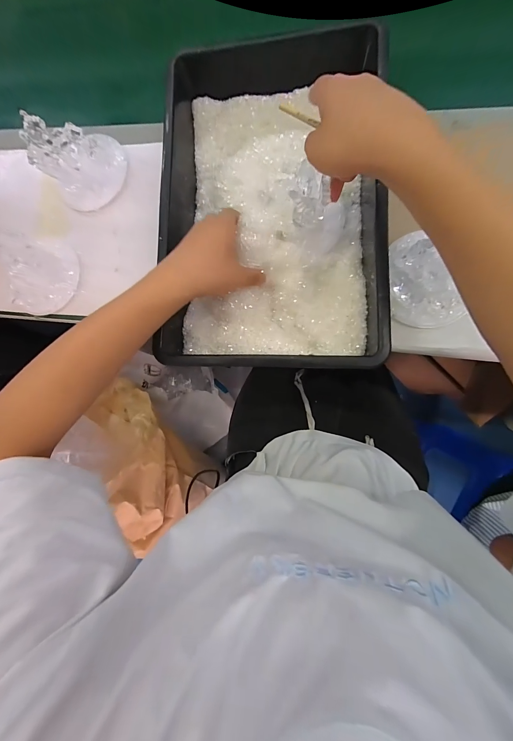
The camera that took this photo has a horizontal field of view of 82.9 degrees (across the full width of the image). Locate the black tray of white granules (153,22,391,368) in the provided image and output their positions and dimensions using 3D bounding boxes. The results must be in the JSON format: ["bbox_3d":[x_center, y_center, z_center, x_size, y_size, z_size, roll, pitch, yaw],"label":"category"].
[{"bbox_3d":[0.019,-0.203,0.382,0.266,0.078,0.400,1,85,9],"label":"black tray of white granules"}]

